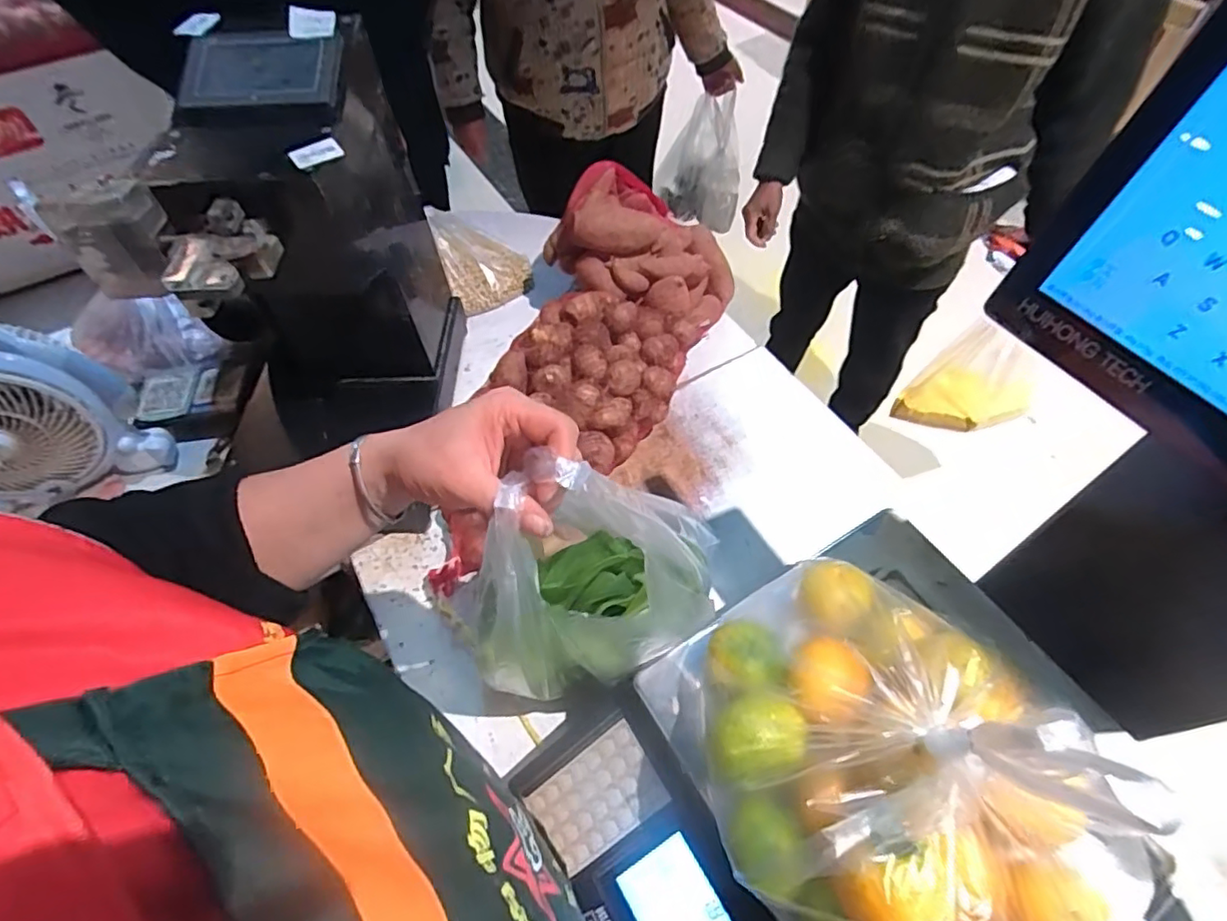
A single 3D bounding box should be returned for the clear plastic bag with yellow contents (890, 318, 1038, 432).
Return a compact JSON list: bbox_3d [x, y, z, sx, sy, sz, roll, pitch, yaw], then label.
[{"bbox_3d":[0.723,-0.150,1.204,0.225,0.244,0.072,14,58,11],"label":"clear plastic bag with yellow contents"}]

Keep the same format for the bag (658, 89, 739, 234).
[{"bbox_3d":[0.218,-0.741,1.551,0.208,0.278,0.180,3,56,4],"label":"bag"}]

